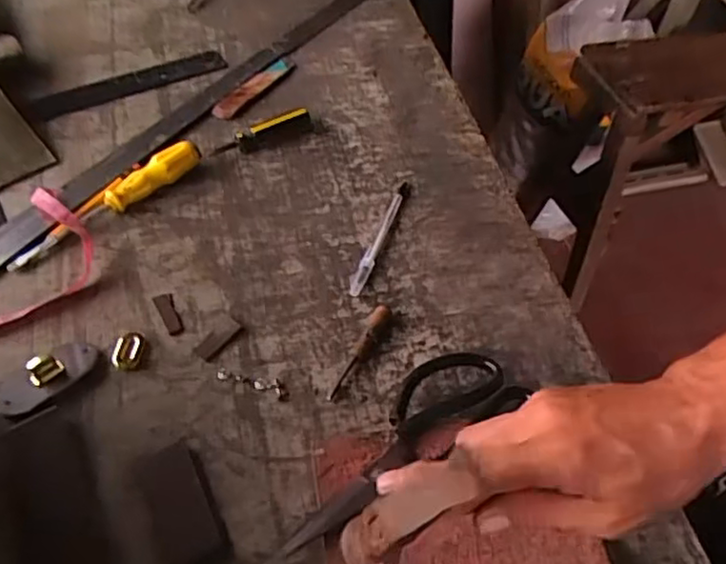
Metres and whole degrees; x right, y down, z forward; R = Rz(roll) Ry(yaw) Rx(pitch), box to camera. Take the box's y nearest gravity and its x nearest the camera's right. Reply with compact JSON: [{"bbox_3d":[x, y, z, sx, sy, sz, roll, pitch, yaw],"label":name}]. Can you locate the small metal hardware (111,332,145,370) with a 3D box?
[{"bbox_3d":[-0.189,0.054,0.529,0.023,0.007,0.033,1,51,-2],"label":"small metal hardware"}]

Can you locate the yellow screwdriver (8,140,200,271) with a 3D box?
[{"bbox_3d":[-0.235,-0.073,0.612,0.023,0.029,0.197,36,58,24],"label":"yellow screwdriver"}]

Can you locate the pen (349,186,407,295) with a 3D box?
[{"bbox_3d":[0.016,-0.046,0.619,0.013,0.009,0.146,16,52,10],"label":"pen"}]

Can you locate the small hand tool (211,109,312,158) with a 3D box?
[{"bbox_3d":[-0.105,-0.154,0.687,0.107,0.020,0.023,-28,58,-23],"label":"small hand tool"}]

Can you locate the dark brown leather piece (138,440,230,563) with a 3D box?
[{"bbox_3d":[-0.127,0.155,0.456,0.043,0.007,0.091,-20,55,-18],"label":"dark brown leather piece"}]

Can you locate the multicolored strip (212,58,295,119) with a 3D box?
[{"bbox_3d":[-0.124,-0.224,0.755,0.029,0.007,0.122,31,57,21],"label":"multicolored strip"}]

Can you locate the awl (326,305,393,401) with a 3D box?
[{"bbox_3d":[-0.001,0.056,0.534,0.018,0.014,0.091,20,53,13],"label":"awl"}]

